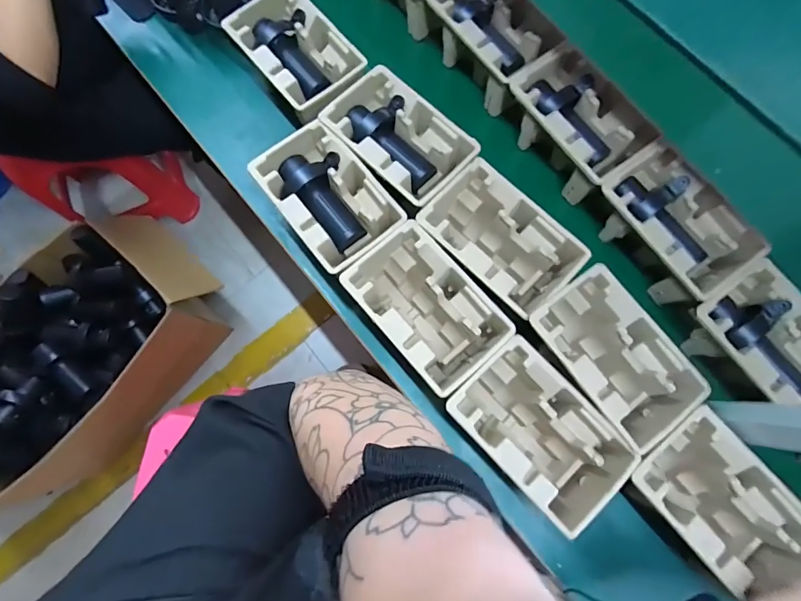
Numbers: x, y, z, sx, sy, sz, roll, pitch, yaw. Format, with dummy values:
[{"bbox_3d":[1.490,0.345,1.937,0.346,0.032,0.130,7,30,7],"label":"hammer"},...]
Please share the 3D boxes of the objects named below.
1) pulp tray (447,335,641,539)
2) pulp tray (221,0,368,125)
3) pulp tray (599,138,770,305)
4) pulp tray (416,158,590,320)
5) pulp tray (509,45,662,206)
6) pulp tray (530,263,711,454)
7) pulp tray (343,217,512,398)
[{"bbox_3d":[0.185,0.180,0.560,0.142,0.106,0.219,-41,81,-8],"label":"pulp tray"},{"bbox_3d":[-0.172,-0.419,0.670,0.152,0.051,0.241,-39,81,-8],"label":"pulp tray"},{"bbox_3d":[0.420,-0.119,0.627,0.144,0.098,0.223,-34,80,-7],"label":"pulp tray"},{"bbox_3d":[0.149,-0.086,0.636,0.230,0.105,0.145,43,81,8],"label":"pulp tray"},{"bbox_3d":[0.293,-0.298,0.676,0.144,0.094,0.227,-32,80,-7],"label":"pulp tray"},{"bbox_3d":[0.295,0.082,0.579,0.142,0.100,0.228,-37,80,-8],"label":"pulp tray"},{"bbox_3d":[0.036,0.015,0.601,0.142,0.100,0.223,-40,81,-8],"label":"pulp tray"}]

